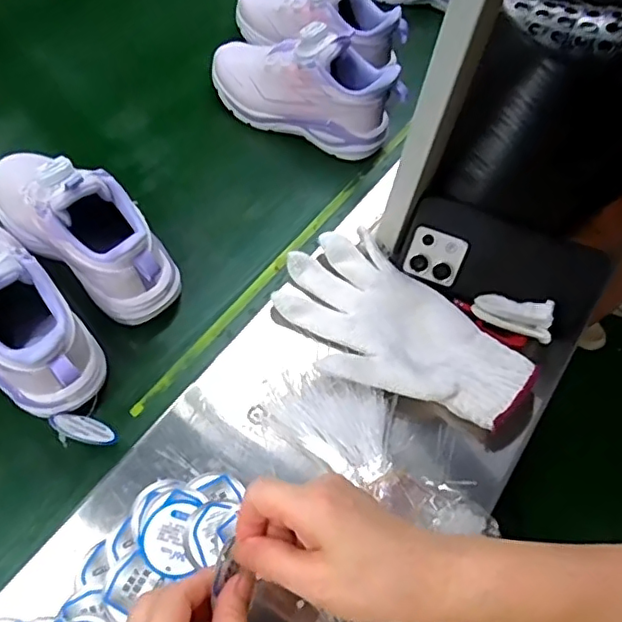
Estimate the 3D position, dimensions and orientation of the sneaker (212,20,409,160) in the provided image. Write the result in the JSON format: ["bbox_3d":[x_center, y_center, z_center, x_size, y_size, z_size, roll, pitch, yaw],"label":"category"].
[{"bbox_3d":[-0.008,-0.240,0.598,0.208,0.101,0.064,20,56,7],"label":"sneaker"}]

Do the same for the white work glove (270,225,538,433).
[{"bbox_3d":[0.065,0.016,0.468,0.124,0.019,0.208,-38,66,-22],"label":"white work glove"}]

